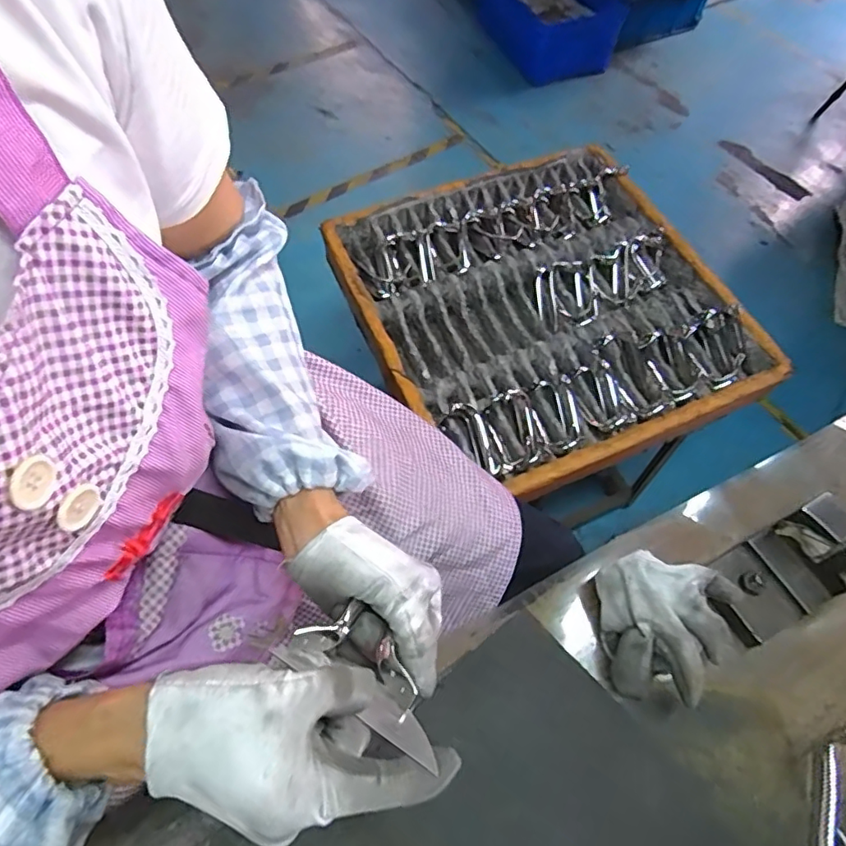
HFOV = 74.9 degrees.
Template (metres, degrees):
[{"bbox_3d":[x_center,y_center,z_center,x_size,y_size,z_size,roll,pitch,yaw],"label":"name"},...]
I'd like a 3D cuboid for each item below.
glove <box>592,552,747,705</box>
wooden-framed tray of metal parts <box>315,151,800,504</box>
[{"bbox_3d":[0.167,0.140,0.383,0.075,0.070,0.097,1,62,-1],"label":"glove"},{"bbox_3d":[0.183,-0.196,0.883,0.547,0.071,0.564,-21,63,-13],"label":"wooden-framed tray of metal parts"}]

